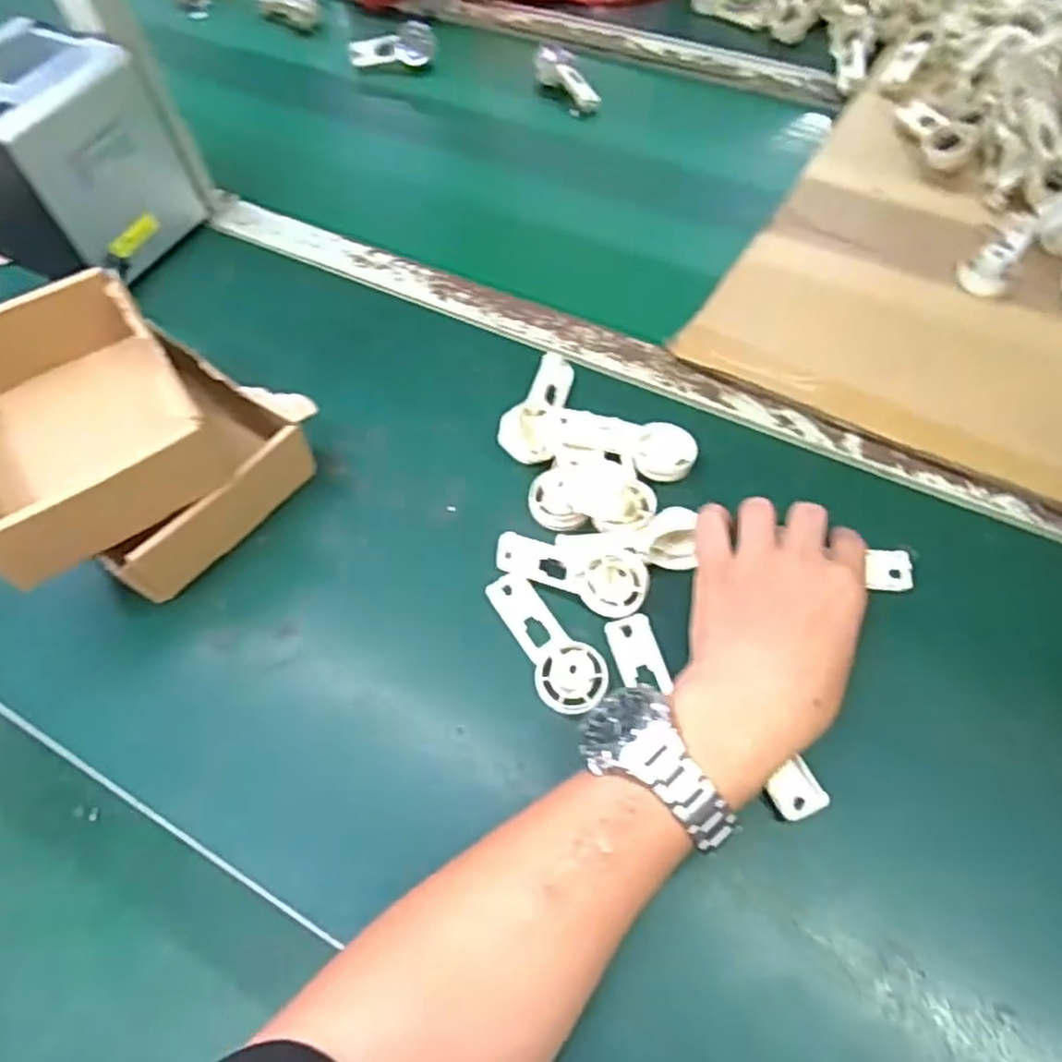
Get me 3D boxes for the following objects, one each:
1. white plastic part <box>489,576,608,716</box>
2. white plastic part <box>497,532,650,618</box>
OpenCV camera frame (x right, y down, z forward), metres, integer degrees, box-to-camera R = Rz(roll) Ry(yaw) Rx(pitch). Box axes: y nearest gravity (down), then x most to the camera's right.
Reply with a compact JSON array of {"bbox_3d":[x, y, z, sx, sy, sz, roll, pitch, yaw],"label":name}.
[{"bbox_3d":[0.008,0.062,0.429,0.039,0.009,0.092,-28,61,-15],"label":"white plastic part"},{"bbox_3d":[0.023,0.027,0.441,0.094,0.010,0.035,11,87,16],"label":"white plastic part"}]

